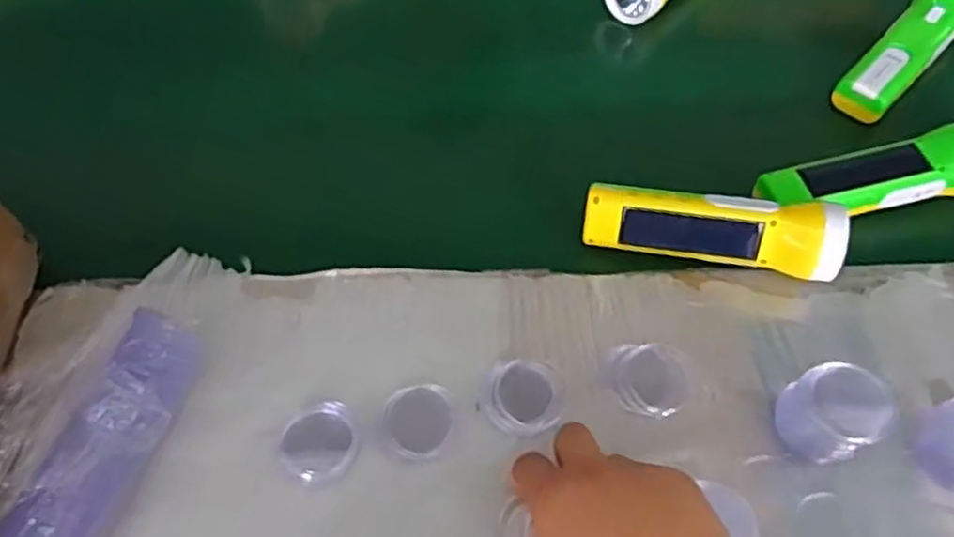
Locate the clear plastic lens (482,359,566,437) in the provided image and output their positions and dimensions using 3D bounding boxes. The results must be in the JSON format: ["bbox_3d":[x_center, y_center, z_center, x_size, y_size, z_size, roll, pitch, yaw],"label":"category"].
[{"bbox_3d":[0.028,0.077,0.428,0.048,0.012,0.043,12,58,7],"label":"clear plastic lens"}]

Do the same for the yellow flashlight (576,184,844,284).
[{"bbox_3d":[0.158,-0.030,0.479,0.163,0.050,0.043,13,58,8],"label":"yellow flashlight"}]

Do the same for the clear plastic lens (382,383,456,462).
[{"bbox_3d":[-0.034,0.089,0.417,0.040,0.014,0.044,0,58,0],"label":"clear plastic lens"}]

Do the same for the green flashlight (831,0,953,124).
[{"bbox_3d":[0.363,-0.186,0.588,0.049,0.048,0.166,39,65,21],"label":"green flashlight"}]

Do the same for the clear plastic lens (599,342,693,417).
[{"bbox_3d":[0.106,0.068,0.443,0.053,0.010,0.044,14,59,9],"label":"clear plastic lens"}]

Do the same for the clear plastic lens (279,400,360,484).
[{"bbox_3d":[-0.091,0.101,0.411,0.041,0.015,0.045,0,58,0],"label":"clear plastic lens"}]

